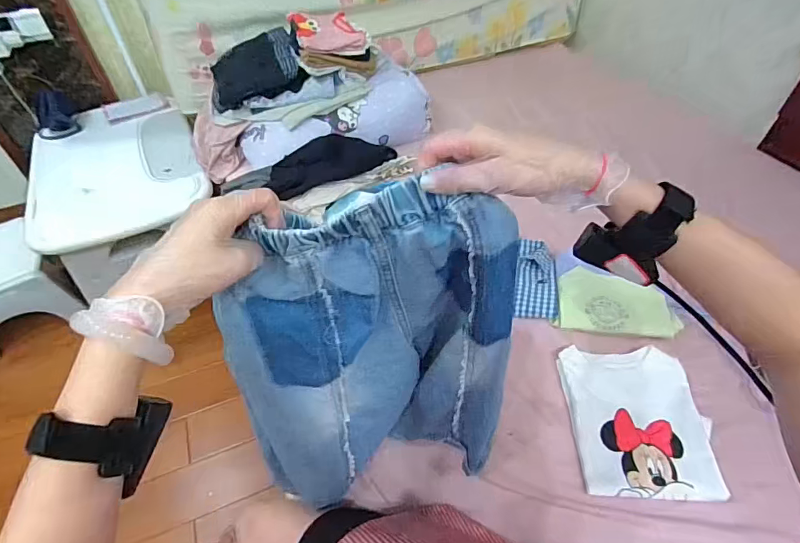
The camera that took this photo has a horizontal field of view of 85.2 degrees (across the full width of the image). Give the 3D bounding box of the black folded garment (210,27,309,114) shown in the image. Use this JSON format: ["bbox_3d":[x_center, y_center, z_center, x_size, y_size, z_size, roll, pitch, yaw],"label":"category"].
[{"bbox_3d":[-0.417,-0.572,1.251,0.295,0.067,0.208,-19,86,13],"label":"black folded garment"}]

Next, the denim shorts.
[{"bbox_3d":[-0.025,0.111,0.493,0.292,0.436,0.101,-9,48,-7],"label":"denim shorts"}]

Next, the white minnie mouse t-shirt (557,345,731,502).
[{"bbox_3d":[0.404,0.247,0.743,0.211,0.034,0.253,0,48,1],"label":"white minnie mouse t-shirt"}]

